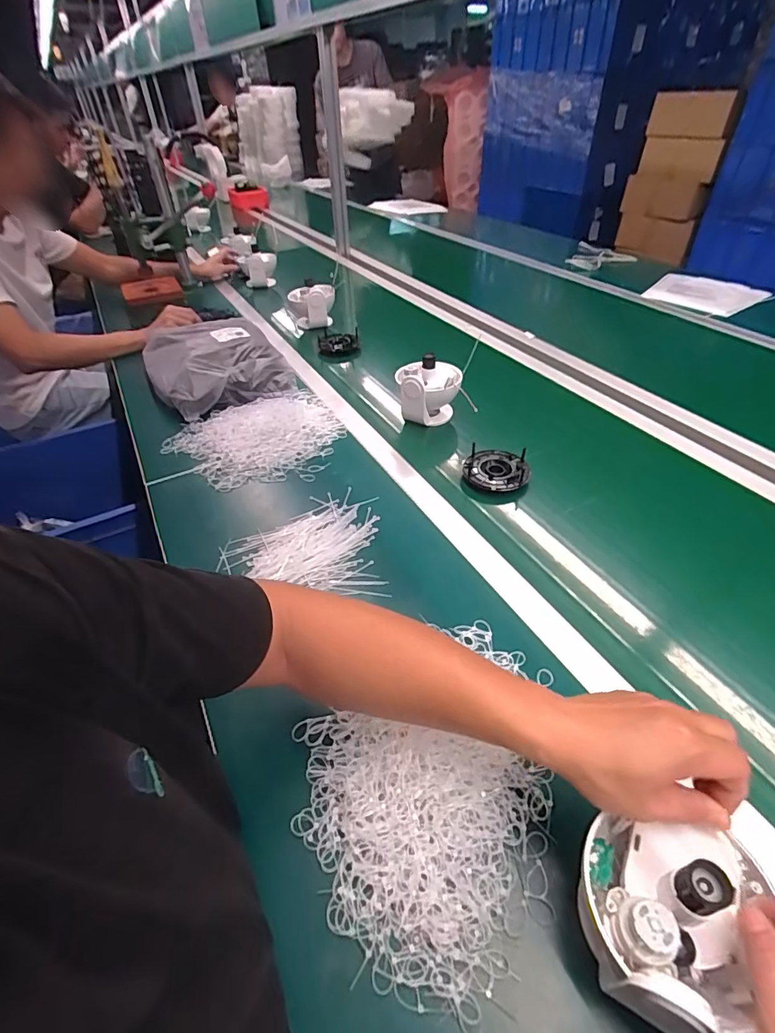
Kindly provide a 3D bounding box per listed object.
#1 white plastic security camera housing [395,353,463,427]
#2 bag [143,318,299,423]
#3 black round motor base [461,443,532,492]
[{"bbox_3d":[0.076,-0.214,0.855,0.110,0.118,0.079,-1,44,-3],"label":"white plastic security camera housing"},{"bbox_3d":[-0.366,-0.329,1.000,0.251,0.074,0.331,-23,49,-24],"label":"bag"},{"bbox_3d":[0.169,-0.070,0.750,0.099,0.031,0.087,11,45,8],"label":"black round motor base"}]

